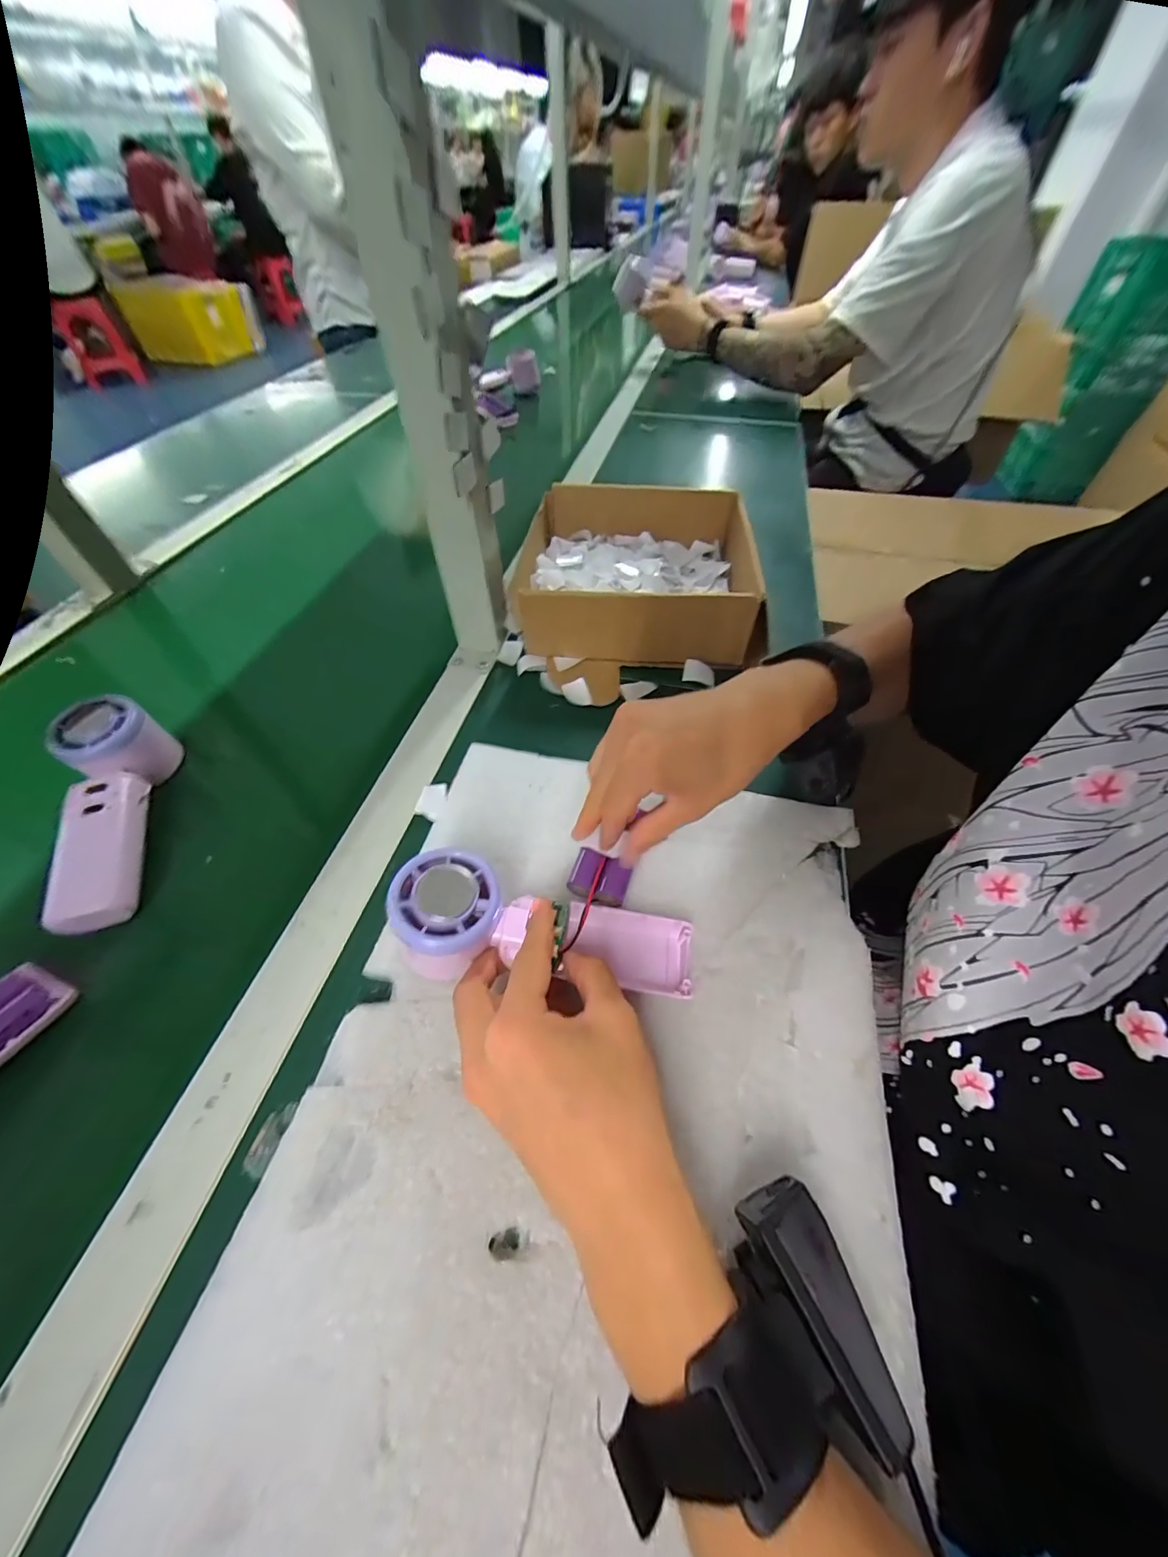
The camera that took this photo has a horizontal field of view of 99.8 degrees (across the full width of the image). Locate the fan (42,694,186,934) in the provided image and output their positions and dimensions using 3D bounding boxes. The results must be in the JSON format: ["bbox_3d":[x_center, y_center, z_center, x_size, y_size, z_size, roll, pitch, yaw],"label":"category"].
[{"bbox_3d":[-0.329,0.024,0.343,0.052,0.053,0.168,-12,66,-9],"label":"fan"}]

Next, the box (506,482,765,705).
[{"bbox_3d":[0.049,-0.194,0.480,0.212,0.074,0.242,0,52,1],"label":"box"}]

